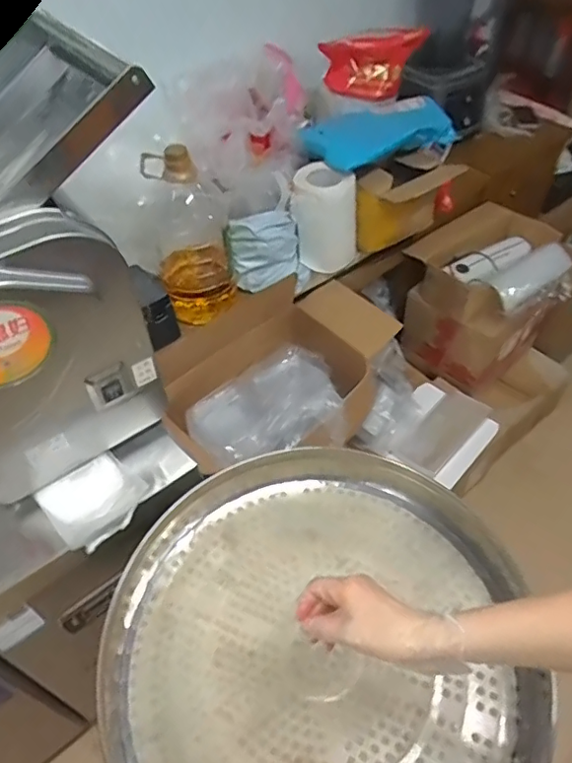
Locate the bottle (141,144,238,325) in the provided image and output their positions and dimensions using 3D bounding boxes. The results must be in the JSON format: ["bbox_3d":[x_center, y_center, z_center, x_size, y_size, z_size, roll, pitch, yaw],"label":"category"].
[{"bbox_3d":[-0.192,-0.288,1.100,0.151,0.328,0.138,-16,49,-11],"label":"bottle"}]

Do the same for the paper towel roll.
[{"bbox_3d":[0.091,-0.365,1.260,0.143,0.204,0.117,3,49,6],"label":"paper towel roll"}]

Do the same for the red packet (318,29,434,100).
[{"bbox_3d":[0.206,-0.742,1.309,0.229,0.153,0.081,-1,48,3],"label":"red packet"}]

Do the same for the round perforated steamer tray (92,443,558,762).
[{"bbox_3d":[0.039,0.318,0.675,0.526,0.091,0.502,-2,48,2],"label":"round perforated steamer tray"}]

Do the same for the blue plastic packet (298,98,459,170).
[{"bbox_3d":[0.212,-0.575,1.296,0.358,0.099,0.128,-20,50,-14],"label":"blue plastic packet"}]

